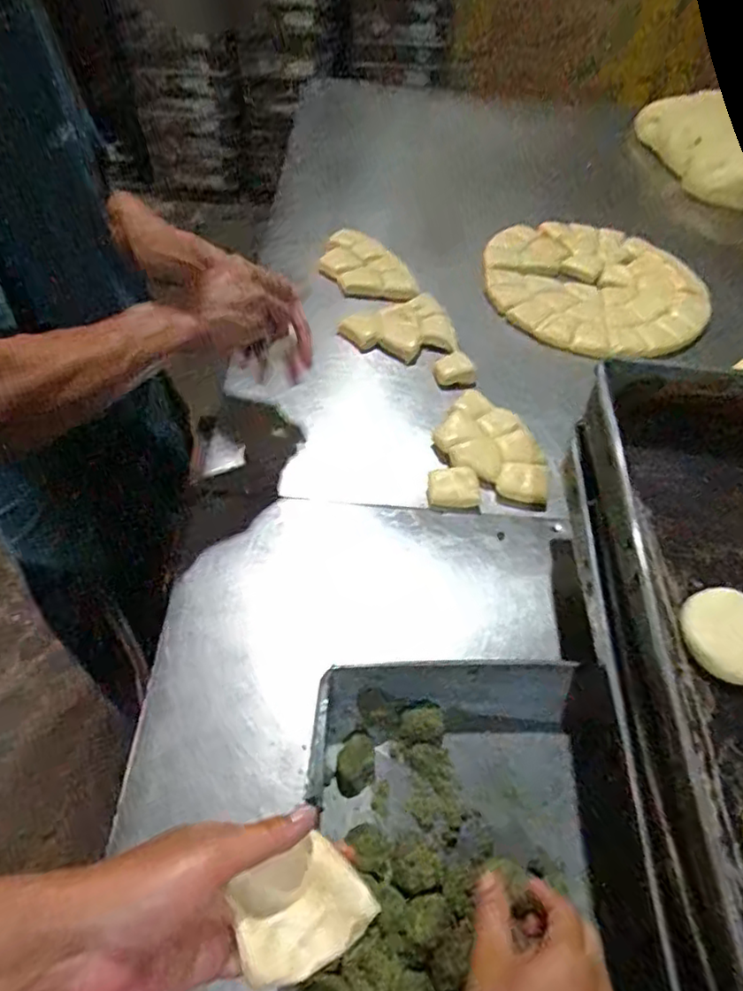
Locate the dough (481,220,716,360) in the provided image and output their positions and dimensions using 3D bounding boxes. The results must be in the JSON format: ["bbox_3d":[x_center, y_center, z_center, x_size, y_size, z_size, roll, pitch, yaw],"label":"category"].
[{"bbox_3d":[0.338,-0.325,0.971,0.322,0.021,0.318,1,52,-1],"label":"dough"}]

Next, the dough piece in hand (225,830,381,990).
[{"bbox_3d":[-0.038,0.228,0.352,0.071,0.017,0.055,-24,58,-19],"label":"dough piece in hand"}]

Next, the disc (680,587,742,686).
[{"bbox_3d":[0.258,0.104,0.466,0.057,0.027,0.067,-13,53,-12],"label":"disc"}]

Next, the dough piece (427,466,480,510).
[{"bbox_3d":[0.093,-0.009,0.722,0.056,0.012,0.047,-2,89,3],"label":"dough piece"}]

